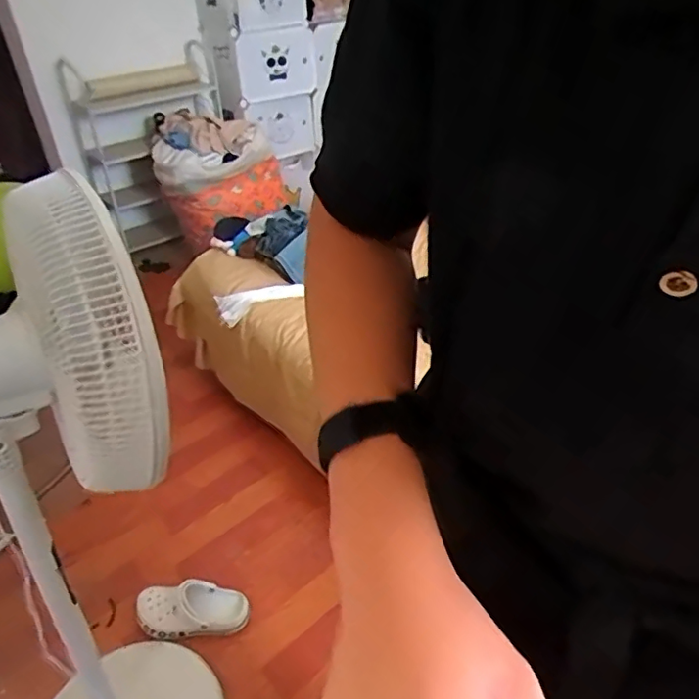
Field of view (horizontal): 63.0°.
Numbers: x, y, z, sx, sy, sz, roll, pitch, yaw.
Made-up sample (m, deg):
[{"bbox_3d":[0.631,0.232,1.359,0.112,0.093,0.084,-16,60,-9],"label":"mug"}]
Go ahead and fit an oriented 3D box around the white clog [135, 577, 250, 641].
[{"bbox_3d":[-0.377,0.616,1.358,0.264,0.076,0.112,-5,36,-4],"label":"white clog"}]

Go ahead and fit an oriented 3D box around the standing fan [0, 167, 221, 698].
[{"bbox_3d":[-0.464,0.319,0.931,0.400,1.080,0.522,-20,40,-23],"label":"standing fan"}]

